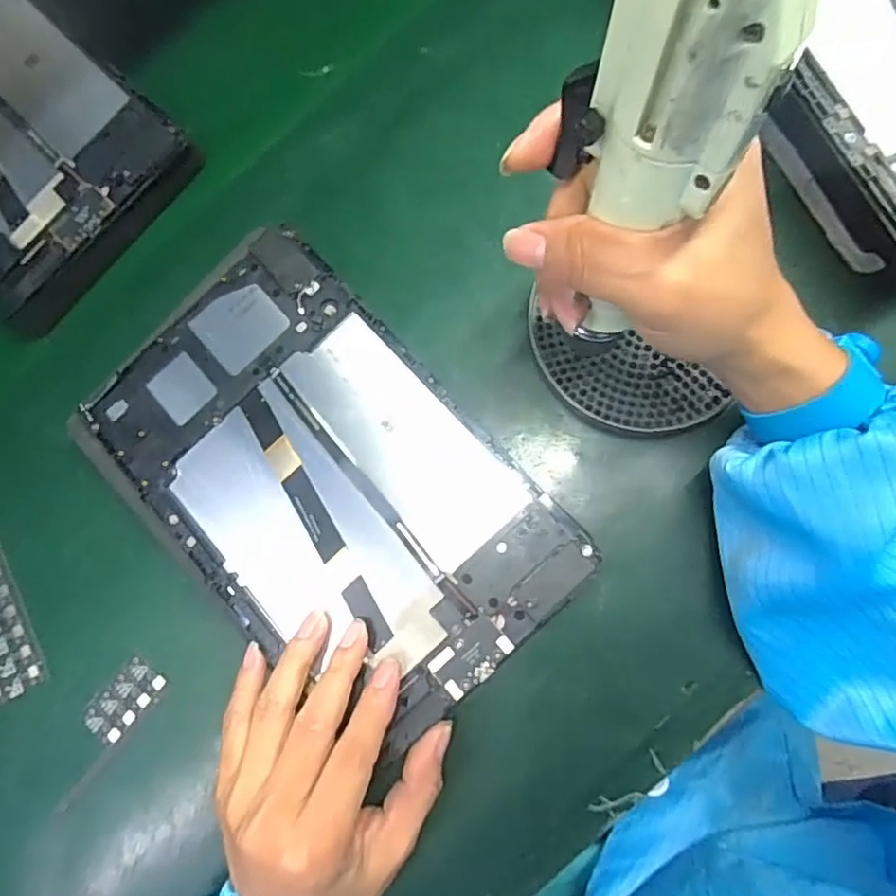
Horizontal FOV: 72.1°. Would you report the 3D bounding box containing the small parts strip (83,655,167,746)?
[{"bbox_3d":[-0.173,0.135,0.330,0.025,0.005,0.046,43,89,12],"label":"small parts strip"}]

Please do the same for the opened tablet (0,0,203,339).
[{"bbox_3d":[-0.282,-0.202,0.381,0.242,0.022,0.146,44,90,11],"label":"opened tablet"}]

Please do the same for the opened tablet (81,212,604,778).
[{"bbox_3d":[-0.062,0.015,0.304,0.240,0.013,0.152,44,92,9],"label":"opened tablet"}]

